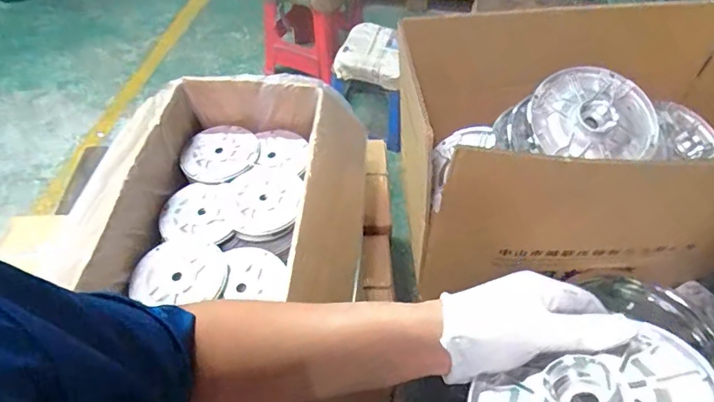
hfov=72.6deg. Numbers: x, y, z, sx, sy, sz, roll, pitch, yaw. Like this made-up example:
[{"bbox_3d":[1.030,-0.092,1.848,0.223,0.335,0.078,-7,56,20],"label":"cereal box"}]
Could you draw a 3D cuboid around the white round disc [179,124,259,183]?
[{"bbox_3d":[-0.241,-0.090,0.878,0.122,0.022,0.140,19,53,14],"label":"white round disc"}]

